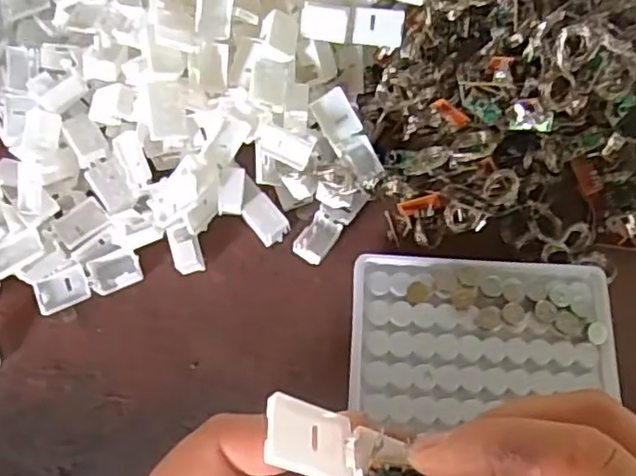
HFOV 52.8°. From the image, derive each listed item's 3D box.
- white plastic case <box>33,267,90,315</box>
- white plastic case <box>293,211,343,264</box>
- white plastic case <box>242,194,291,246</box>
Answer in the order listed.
[{"bbox_3d":[-0.138,0.029,0.348,0.027,0.008,0.018,-22,70,-7],"label":"white plastic case"},{"bbox_3d":[0.000,0.001,0.362,0.018,0.005,0.027,32,73,12],"label":"white plastic case"},{"bbox_3d":[-0.029,-0.010,0.364,0.018,0.012,0.026,-38,73,-13],"label":"white plastic case"}]

